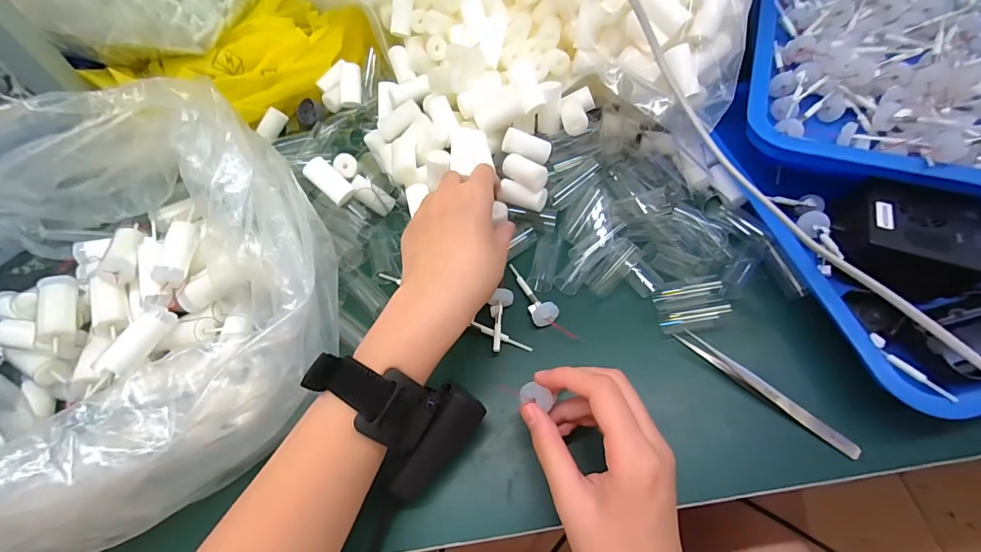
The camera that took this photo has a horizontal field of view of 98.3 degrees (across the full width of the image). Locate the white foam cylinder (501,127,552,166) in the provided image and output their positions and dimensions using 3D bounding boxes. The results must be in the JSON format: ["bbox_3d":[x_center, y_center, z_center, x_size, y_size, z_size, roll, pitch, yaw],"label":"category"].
[{"bbox_3d":[0.032,-0.114,0.373,0.042,0.018,0.018,18,62,13],"label":"white foam cylinder"}]

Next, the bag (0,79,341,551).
[{"bbox_3d":[-0.264,0.004,0.285,0.283,0.112,0.296,-32,63,-15],"label":"bag"}]

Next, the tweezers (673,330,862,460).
[{"bbox_3d":[0.192,0.080,0.297,0.129,0.007,0.010,37,68,21],"label":"tweezers"}]

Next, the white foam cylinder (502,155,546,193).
[{"bbox_3d":[0.027,-0.088,0.357,0.043,0.019,0.016,35,67,21],"label":"white foam cylinder"}]

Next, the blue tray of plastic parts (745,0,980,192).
[{"bbox_3d":[0.377,-0.211,0.374,0.258,0.047,0.349,16,62,12],"label":"blue tray of plastic parts"}]

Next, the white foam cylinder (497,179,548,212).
[{"bbox_3d":[0.028,-0.070,0.362,0.041,0.014,0.018,18,62,13],"label":"white foam cylinder"}]

